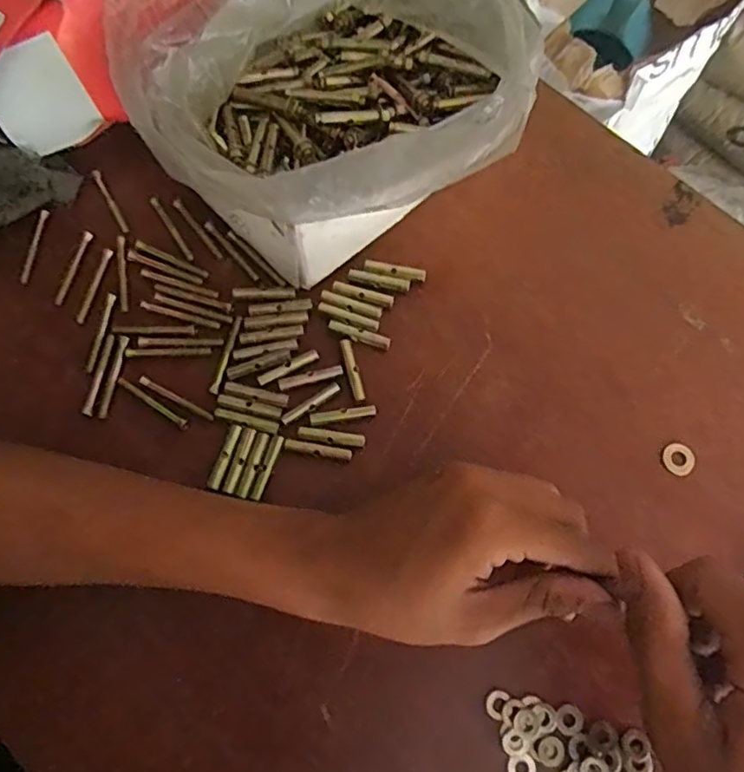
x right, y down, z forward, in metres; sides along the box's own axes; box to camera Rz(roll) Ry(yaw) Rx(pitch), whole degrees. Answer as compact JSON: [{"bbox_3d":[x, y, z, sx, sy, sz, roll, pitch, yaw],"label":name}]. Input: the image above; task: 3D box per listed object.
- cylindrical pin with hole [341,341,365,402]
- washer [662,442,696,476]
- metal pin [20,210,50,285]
[{"bbox_3d":[-0.011,-0.010,0.338,0.007,0.004,0.036,-15,74,-4],"label":"cylindrical pin with hole"},{"bbox_3d":[0.169,0.040,0.332,0.017,0.004,0.017,0,74,0],"label":"washer"},{"bbox_3d":[-0.201,-0.083,0.361,0.005,0.004,0.047,8,74,2],"label":"metal pin"}]

